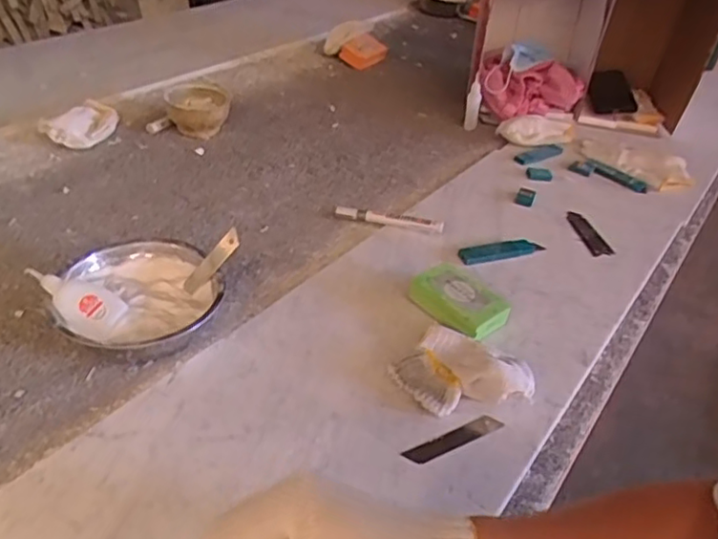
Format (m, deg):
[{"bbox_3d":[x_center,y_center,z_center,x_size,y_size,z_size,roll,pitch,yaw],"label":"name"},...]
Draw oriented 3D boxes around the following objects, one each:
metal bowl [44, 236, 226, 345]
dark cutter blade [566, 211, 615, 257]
[{"bbox_3d":[-0.218,0.034,0.632,0.144,0.048,0.158,5,38,-4],"label":"metal bowl"},{"bbox_3d":[0.310,-0.051,0.866,0.029,0.004,0.097,-4,39,-15],"label":"dark cutter blade"}]

